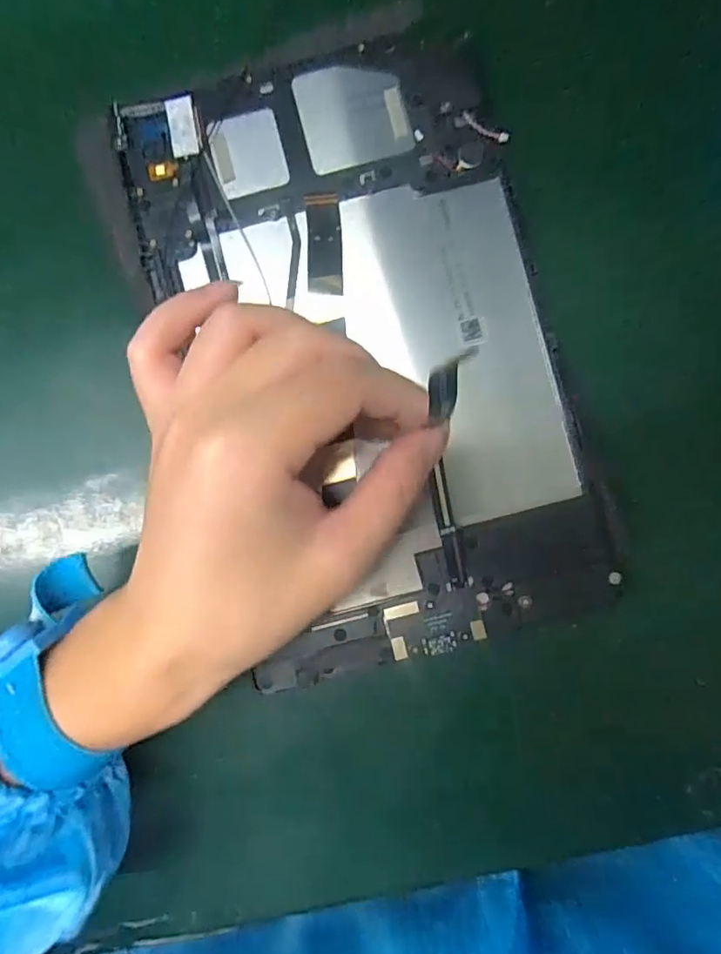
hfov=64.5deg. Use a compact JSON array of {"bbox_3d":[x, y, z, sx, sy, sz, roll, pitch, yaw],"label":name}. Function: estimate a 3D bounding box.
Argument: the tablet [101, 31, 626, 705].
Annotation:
[{"bbox_3d":[0.002,-0.049,0.226,0.146,0.014,0.236,-15,90,4],"label":"tablet"}]

